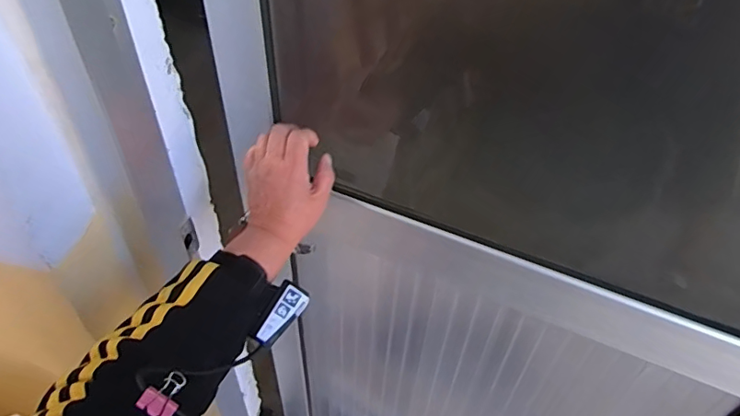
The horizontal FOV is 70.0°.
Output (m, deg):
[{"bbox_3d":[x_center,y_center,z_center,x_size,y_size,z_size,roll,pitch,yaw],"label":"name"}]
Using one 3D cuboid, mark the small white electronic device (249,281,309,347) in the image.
[{"bbox_3d":[-0.090,0.109,0.535,0.026,0.024,0.066,25,63,22],"label":"small white electronic device"}]

